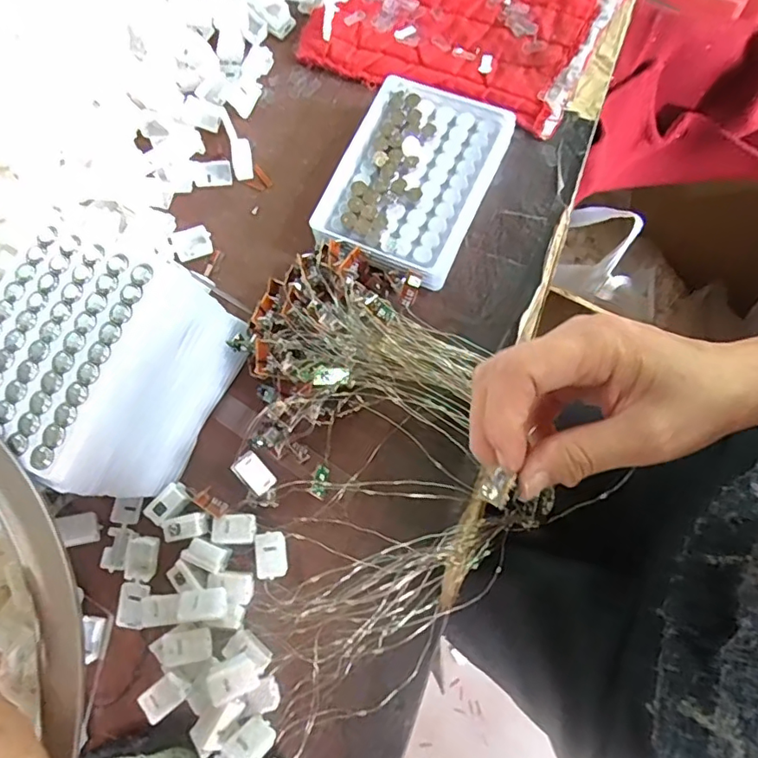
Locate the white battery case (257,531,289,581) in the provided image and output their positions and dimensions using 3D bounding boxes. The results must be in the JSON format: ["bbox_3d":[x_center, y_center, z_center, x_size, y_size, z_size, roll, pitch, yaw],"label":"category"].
[{"bbox_3d":[-0.067,0.110,0.340,0.018,0.007,0.027,-7,76,3],"label":"white battery case"}]

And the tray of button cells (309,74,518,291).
[{"bbox_3d":[0.023,-0.140,0.383,0.101,0.029,0.132,23,80,10],"label":"tray of button cells"}]

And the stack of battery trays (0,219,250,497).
[{"bbox_3d":[-0.161,-0.009,0.329,0.098,0.096,0.135,25,80,12],"label":"stack of battery trays"}]

